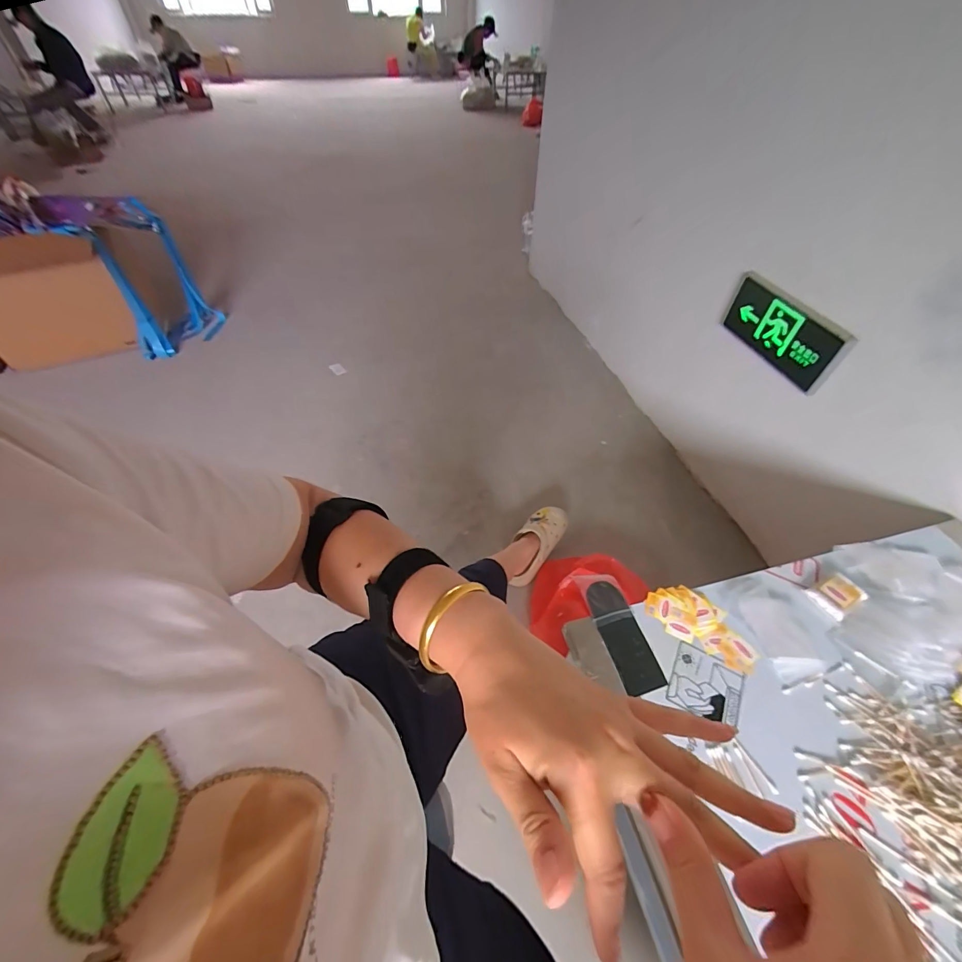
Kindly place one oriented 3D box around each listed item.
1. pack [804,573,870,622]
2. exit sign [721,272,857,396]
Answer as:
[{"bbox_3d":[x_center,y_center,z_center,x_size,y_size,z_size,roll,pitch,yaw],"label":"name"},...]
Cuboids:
[{"bbox_3d":[0.563,0.180,0.642,0.074,0.015,0.055,-23,53,-19],"label":"pack"},{"bbox_3d":[0.756,-0.379,1.032,0.039,0.157,0.345,-10,50,-9],"label":"exit sign"}]

